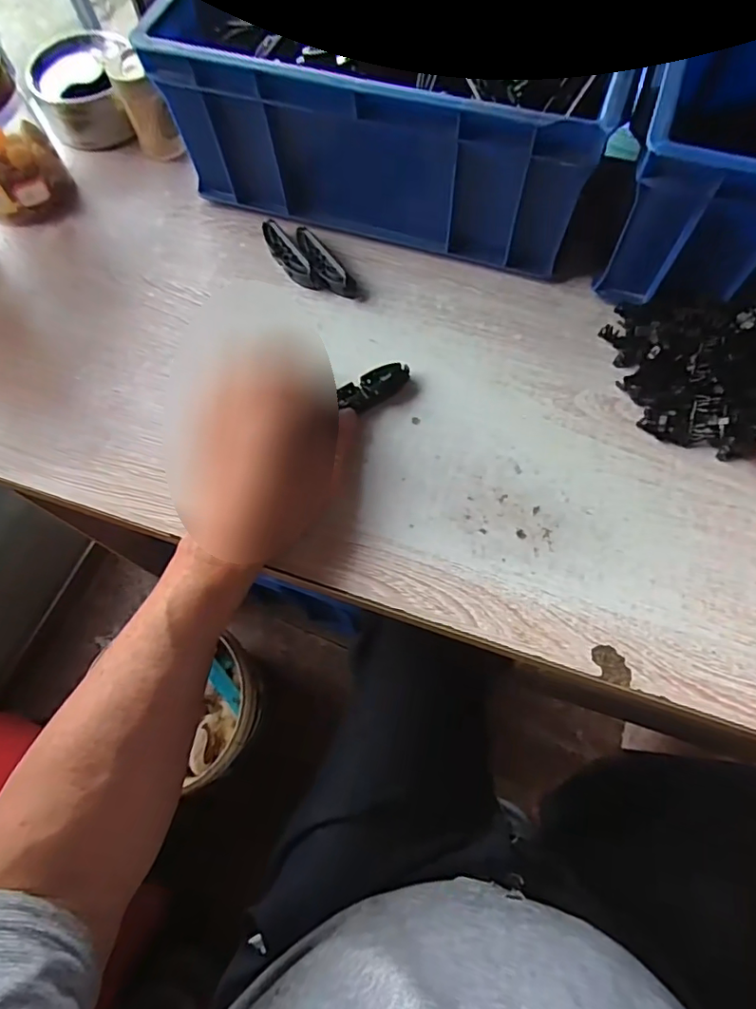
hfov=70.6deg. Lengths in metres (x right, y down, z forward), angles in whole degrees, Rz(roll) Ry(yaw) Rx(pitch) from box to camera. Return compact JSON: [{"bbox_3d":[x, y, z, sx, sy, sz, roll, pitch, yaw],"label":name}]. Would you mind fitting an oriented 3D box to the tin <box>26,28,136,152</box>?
[{"bbox_3d":[-0.280,-0.396,0.515,0.085,0.059,0.089,-1,69,2],"label":"tin"}]

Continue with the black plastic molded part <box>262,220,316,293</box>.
[{"bbox_3d":[-0.076,-0.210,0.452,0.017,0.015,0.076,-32,71,-10],"label":"black plastic molded part"}]

